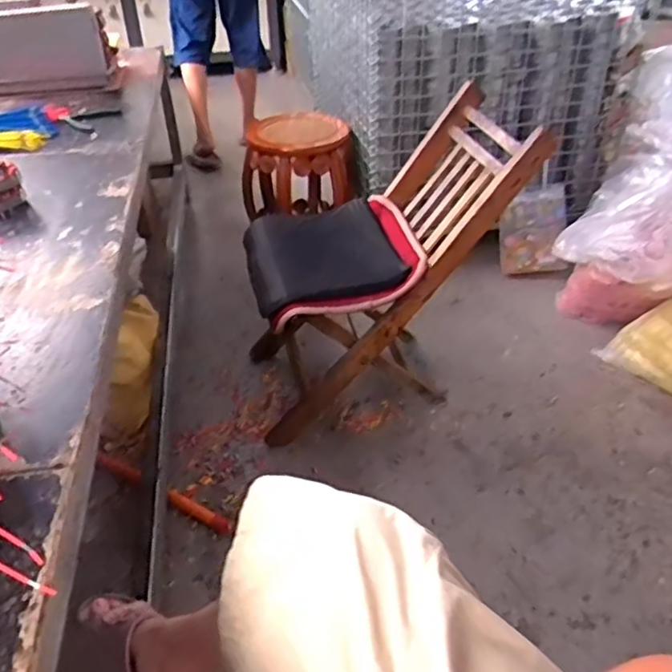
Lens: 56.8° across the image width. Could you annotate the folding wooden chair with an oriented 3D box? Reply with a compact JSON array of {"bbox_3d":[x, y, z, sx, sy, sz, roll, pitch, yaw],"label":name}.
[{"bbox_3d":[0.082,-0.159,1.396,0.544,0.610,0.450,-6,37,-7],"label":"folding wooden chair"}]

